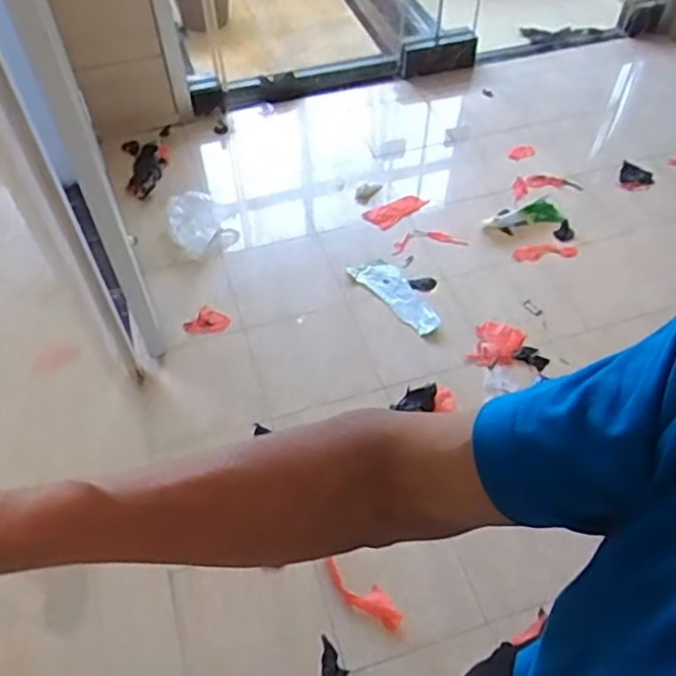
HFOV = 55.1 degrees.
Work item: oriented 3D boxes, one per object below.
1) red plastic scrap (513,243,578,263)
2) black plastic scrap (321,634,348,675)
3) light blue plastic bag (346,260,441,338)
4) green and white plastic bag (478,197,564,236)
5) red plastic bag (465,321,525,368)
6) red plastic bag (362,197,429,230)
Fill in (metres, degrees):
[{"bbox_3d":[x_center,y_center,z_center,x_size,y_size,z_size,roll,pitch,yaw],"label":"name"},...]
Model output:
[{"bbox_3d":[0.534,-0.222,1.675,0.154,0.008,0.048,-3,72,10],"label":"red plastic scrap"},{"bbox_3d":[-0.009,0.617,1.218,0.046,0.012,0.105,-5,53,-3],"label":"black plastic scrap"},{"bbox_3d":[0.168,-0.120,1.761,0.112,0.026,0.303,-35,60,-23],"label":"light blue plastic bag"},{"bbox_3d":[0.494,-0.321,1.749,0.192,0.040,0.100,-11,54,-7],"label":"green and white plastic bag"},{"bbox_3d":[0.392,0.016,1.617,0.118,0.033,0.139,23,57,17],"label":"red plastic bag"},{"bbox_3d":[0.164,-0.366,1.847,0.166,0.036,0.102,-26,57,-17],"label":"red plastic bag"}]

